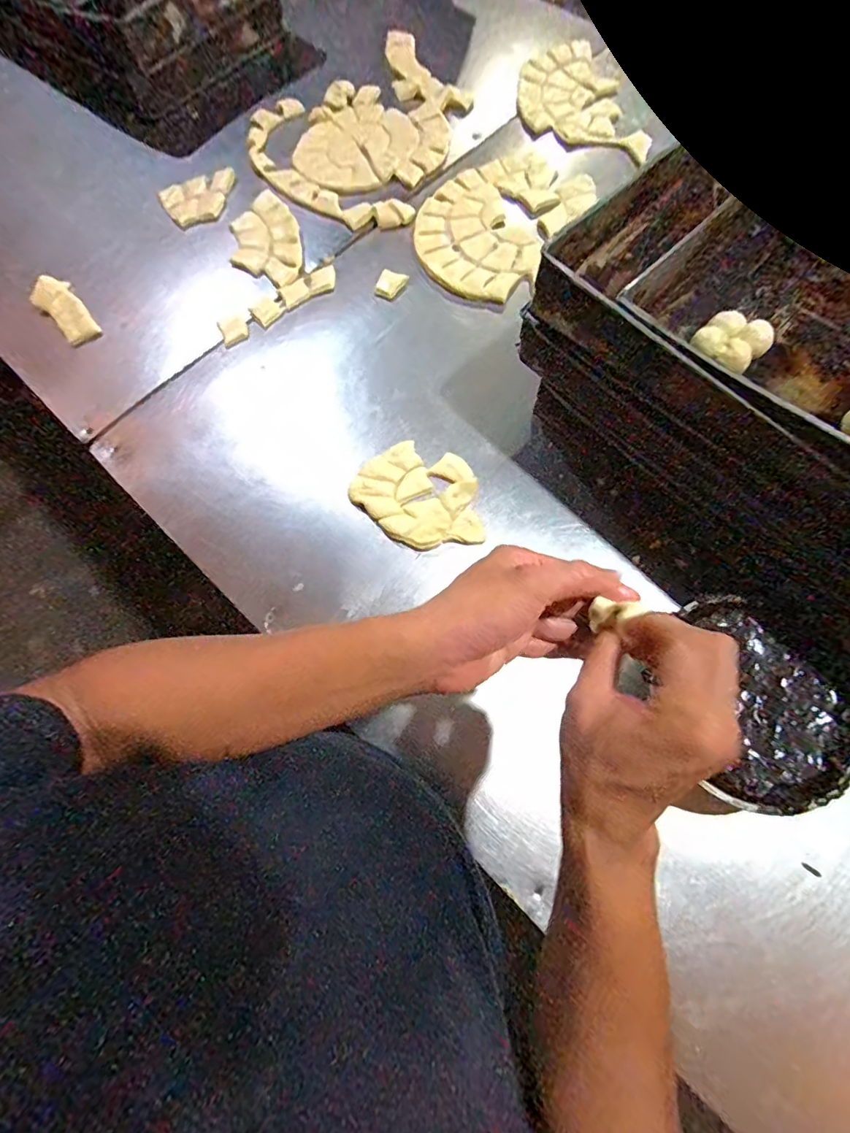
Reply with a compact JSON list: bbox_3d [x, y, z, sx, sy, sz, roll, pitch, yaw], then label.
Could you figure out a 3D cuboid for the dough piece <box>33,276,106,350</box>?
[{"bbox_3d":[-0.549,-0.389,0.735,0.059,0.038,0.128,-36,74,-10],"label":"dough piece"}]

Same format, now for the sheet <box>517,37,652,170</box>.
[{"bbox_3d":[0.262,-0.825,0.866,0.181,0.014,0.343,-13,71,-3],"label":"sheet"}]

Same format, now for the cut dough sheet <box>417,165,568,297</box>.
[{"bbox_3d":[0.069,-0.517,0.763,0.171,0.008,0.264,-23,72,-6],"label":"cut dough sheet"}]

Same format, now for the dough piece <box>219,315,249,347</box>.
[{"bbox_3d":[-0.284,-0.354,0.725,0.037,0.009,0.047,-21,72,-6],"label":"dough piece"}]

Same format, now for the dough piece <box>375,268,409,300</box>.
[{"bbox_3d":[-0.051,-0.423,0.733,0.040,0.013,0.041,22,73,8],"label":"dough piece"}]

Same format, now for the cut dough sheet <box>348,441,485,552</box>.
[{"bbox_3d":[0.000,-0.087,0.618,0.134,0.020,0.168,-42,75,-12],"label":"cut dough sheet"}]

